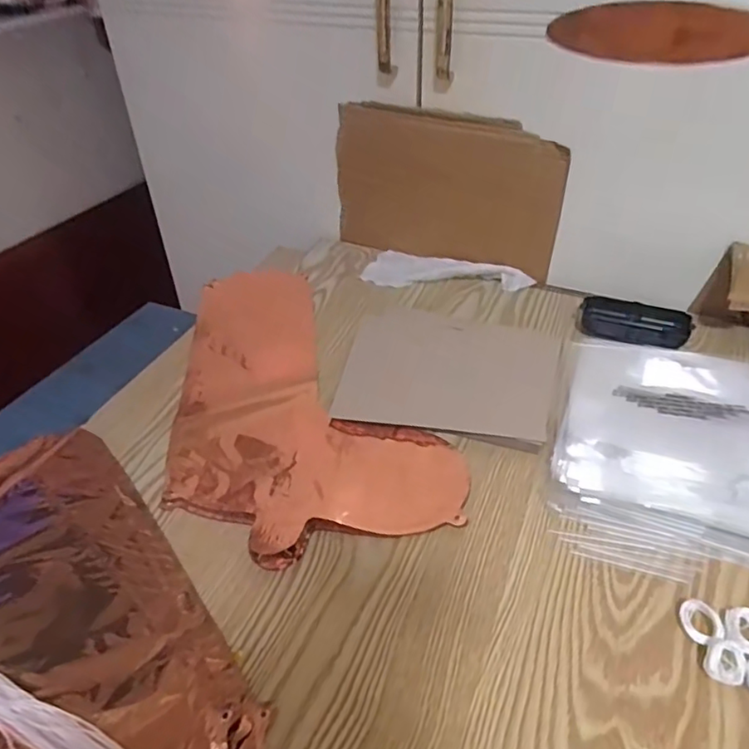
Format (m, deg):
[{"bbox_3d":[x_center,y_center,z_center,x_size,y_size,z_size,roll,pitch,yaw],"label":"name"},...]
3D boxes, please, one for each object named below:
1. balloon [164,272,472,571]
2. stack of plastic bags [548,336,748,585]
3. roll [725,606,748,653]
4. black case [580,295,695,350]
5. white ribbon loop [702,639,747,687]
[{"bbox_3d":[-0.084,0.000,0.593,0.227,0.014,0.415,-10,40,-12],"label":"balloon"},{"bbox_3d":[0.267,0.061,0.500,0.212,0.024,0.251,13,40,16],"label":"stack of plastic bags"},{"bbox_3d":[0.237,0.163,0.383,0.025,0.007,0.030,30,48,33],"label":"roll"},{"bbox_3d":[0.276,-0.055,0.637,0.106,0.028,0.053,14,41,18],"label":"black case"},{"bbox_3d":[0.217,0.176,0.367,0.022,0.009,0.027,25,45,28],"label":"white ribbon loop"}]

